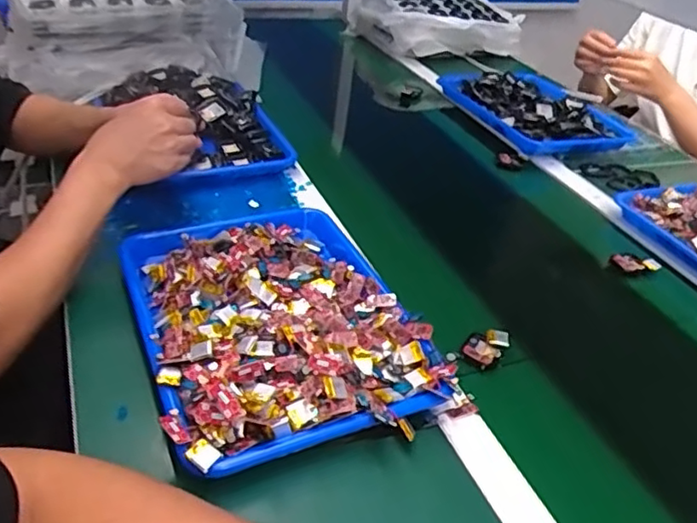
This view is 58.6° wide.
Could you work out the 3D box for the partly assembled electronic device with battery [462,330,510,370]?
[{"bbox_3d":[0.143,0.086,0.639,0.033,0.017,0.056,28,41,28],"label":"partly assembled electronic device with battery"}]

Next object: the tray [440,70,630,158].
[{"bbox_3d":[0.347,-0.281,1.151,0.258,0.044,0.314,-7,38,-18],"label":"tray"}]

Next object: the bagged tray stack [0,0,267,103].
[{"bbox_3d":[-0.405,-0.428,1.126,0.401,0.165,0.254,-6,37,-16],"label":"bagged tray stack"}]

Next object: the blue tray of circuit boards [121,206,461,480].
[{"bbox_3d":[-0.074,0.048,0.618,0.253,0.065,0.331,-10,39,-22],"label":"blue tray of circuit boards"}]

